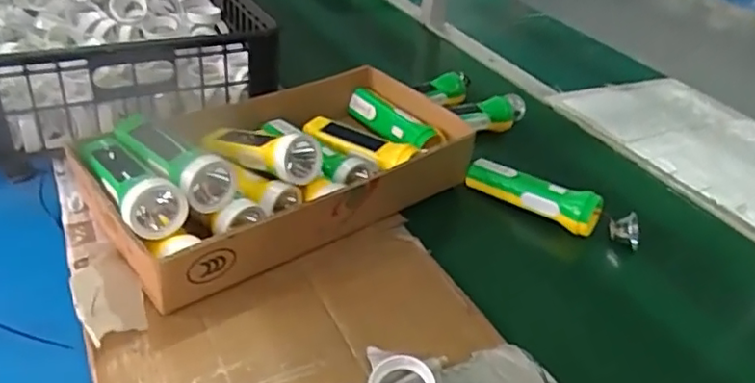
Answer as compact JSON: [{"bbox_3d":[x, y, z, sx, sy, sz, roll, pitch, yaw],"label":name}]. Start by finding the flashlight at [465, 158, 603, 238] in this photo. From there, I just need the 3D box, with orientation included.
[{"bbox_3d":[0.190,-0.002,0.735,0.162,0.042,0.043,26,38,26],"label":"flashlight"}]

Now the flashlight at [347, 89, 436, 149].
[{"bbox_3d":[0.018,-0.093,0.803,0.035,0.040,0.153,-18,41,-32],"label":"flashlight"}]

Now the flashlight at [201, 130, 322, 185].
[{"bbox_3d":[-0.133,-0.052,0.674,0.163,0.049,0.053,19,34,39],"label":"flashlight"}]

